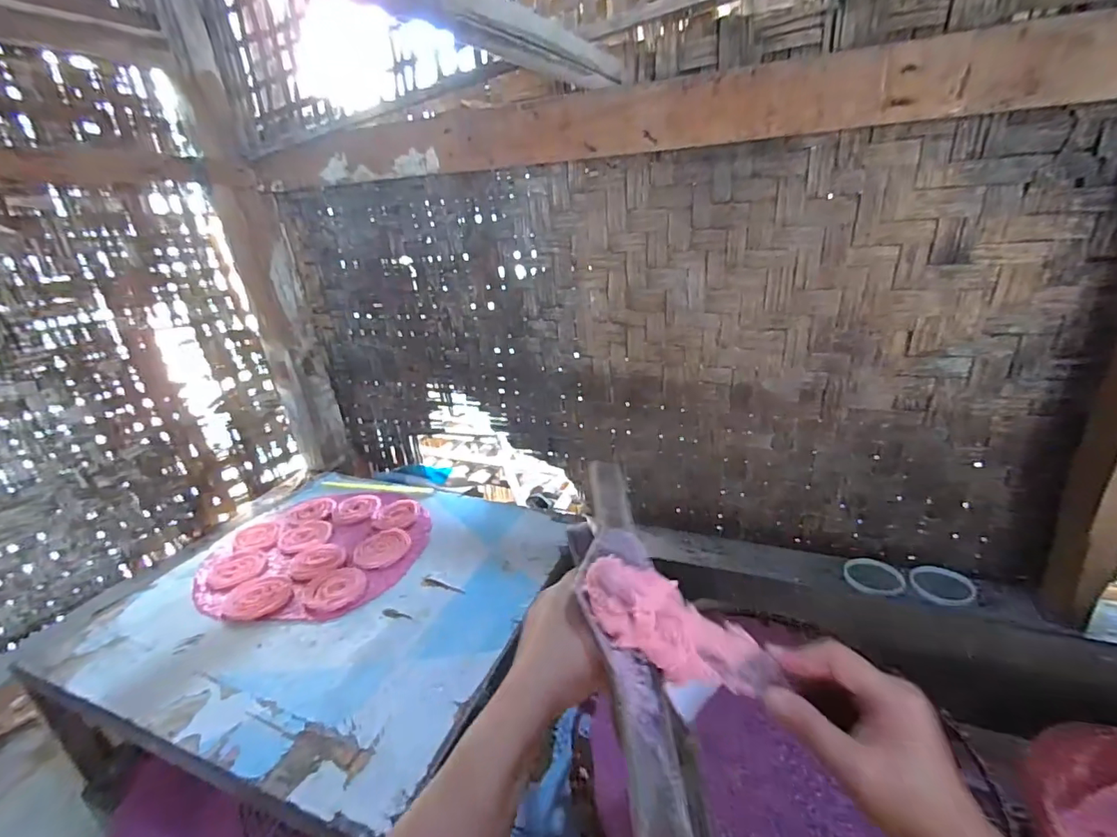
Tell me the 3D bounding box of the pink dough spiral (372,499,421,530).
[{"bbox_3d":[-0.291,0.171,0.907,0.080,0.004,0.095,-7,24,-6],"label":"pink dough spiral"}]

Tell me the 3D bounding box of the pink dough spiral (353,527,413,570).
[{"bbox_3d":[-0.285,0.208,0.815,0.086,0.004,0.096,-11,24,-14],"label":"pink dough spiral"}]

